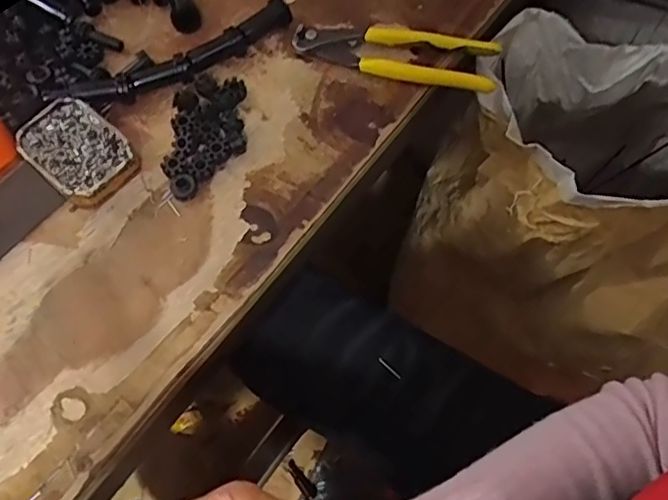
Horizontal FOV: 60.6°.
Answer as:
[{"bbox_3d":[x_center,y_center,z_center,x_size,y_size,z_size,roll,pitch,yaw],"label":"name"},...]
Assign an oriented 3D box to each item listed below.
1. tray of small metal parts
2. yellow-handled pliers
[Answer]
[{"bbox_3d":[-0.194,-0.074,0.436,0.092,0.021,0.062,36,71,17],"label":"tray of small metal parts"},{"bbox_3d":[0.049,-0.162,0.462,0.162,0.031,0.048,19,67,11],"label":"yellow-handled pliers"}]

